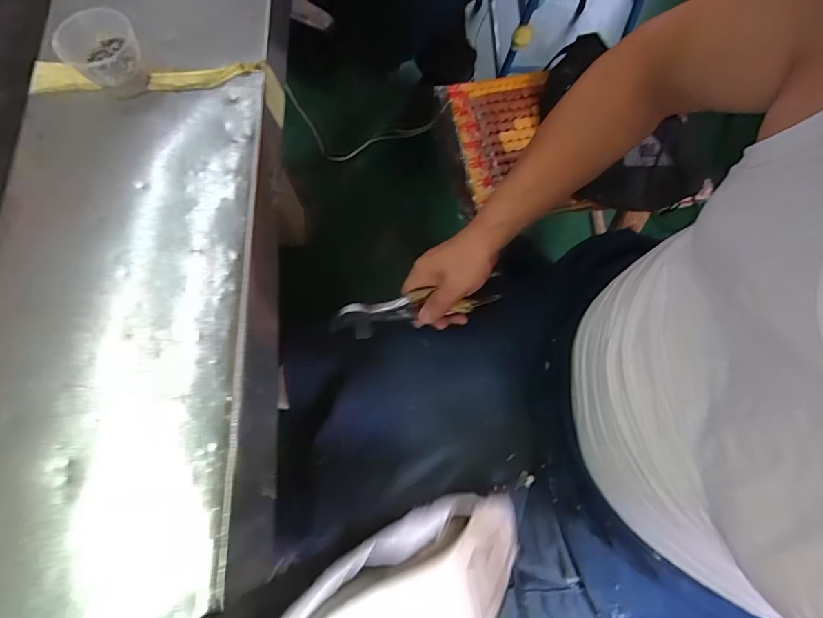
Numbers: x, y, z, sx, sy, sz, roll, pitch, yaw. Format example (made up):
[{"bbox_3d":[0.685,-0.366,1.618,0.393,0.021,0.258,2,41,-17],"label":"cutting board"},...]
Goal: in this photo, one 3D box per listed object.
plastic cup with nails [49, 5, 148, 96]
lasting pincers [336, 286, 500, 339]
[{"bbox_3d":[-0.281,-0.234,0.415,0.062,0.054,0.060,0,74,-1],"label":"plastic cup with nails"},{"bbox_3d":[0.008,0.001,0.505,0.190,0.036,0.034,-9,75,-13],"label":"lasting pincers"}]

